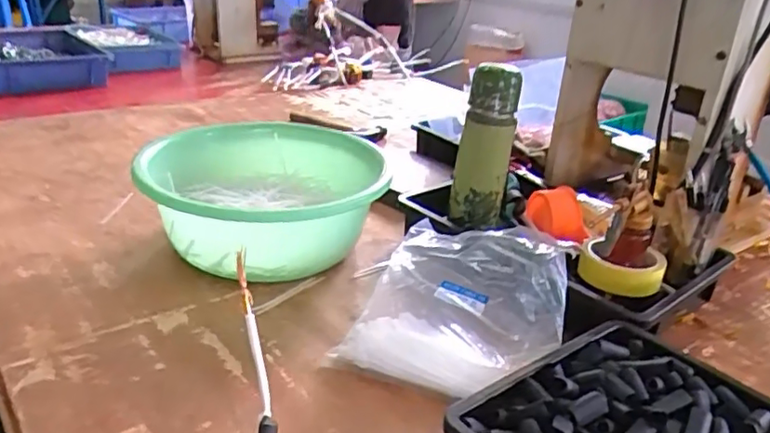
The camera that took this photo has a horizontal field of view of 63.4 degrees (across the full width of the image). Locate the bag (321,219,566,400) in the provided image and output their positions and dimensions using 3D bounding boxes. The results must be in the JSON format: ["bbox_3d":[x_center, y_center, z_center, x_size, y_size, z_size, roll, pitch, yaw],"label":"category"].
[{"bbox_3d":[0.082,0.091,0.661,0.201,0.086,0.225,15,26,24],"label":"bag"}]

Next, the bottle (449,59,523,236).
[{"bbox_3d":[0.126,-0.091,0.794,0.069,0.185,0.067,8,24,8],"label":"bottle"}]

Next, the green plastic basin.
[{"bbox_3d":[-0.156,-0.020,0.829,0.303,0.124,0.321,-1,24,-10],"label":"green plastic basin"}]

